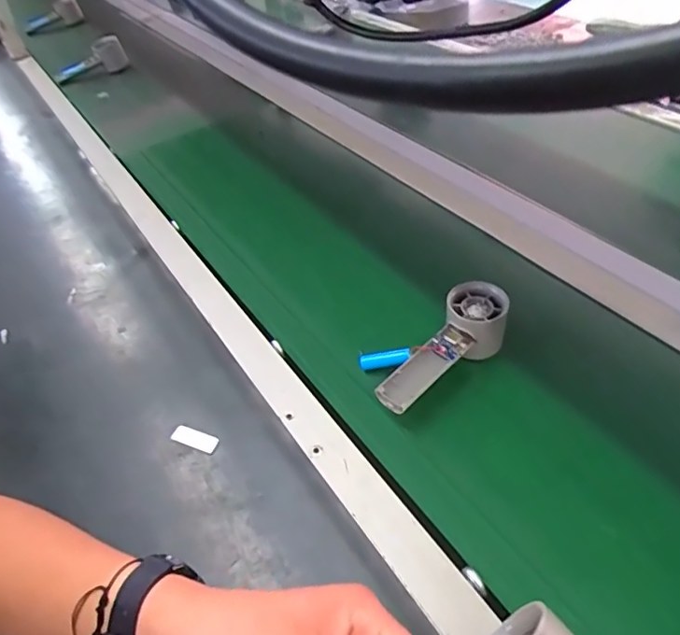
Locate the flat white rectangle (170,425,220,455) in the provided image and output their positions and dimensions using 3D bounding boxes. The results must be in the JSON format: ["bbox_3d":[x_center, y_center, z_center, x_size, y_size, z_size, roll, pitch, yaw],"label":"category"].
[{"bbox_3d":[-0.131,0.110,0.505,0.045,0.006,0.016,13,48,21],"label":"flat white rectangle"}]

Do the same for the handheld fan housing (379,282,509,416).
[{"bbox_3d":[0.097,0.033,0.527,0.156,0.045,0.054,-40,53,-19],"label":"handheld fan housing"}]

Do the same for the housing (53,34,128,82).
[{"bbox_3d":[-0.503,-0.510,1.125,0.155,0.072,0.039,-25,41,7],"label":"housing"}]

